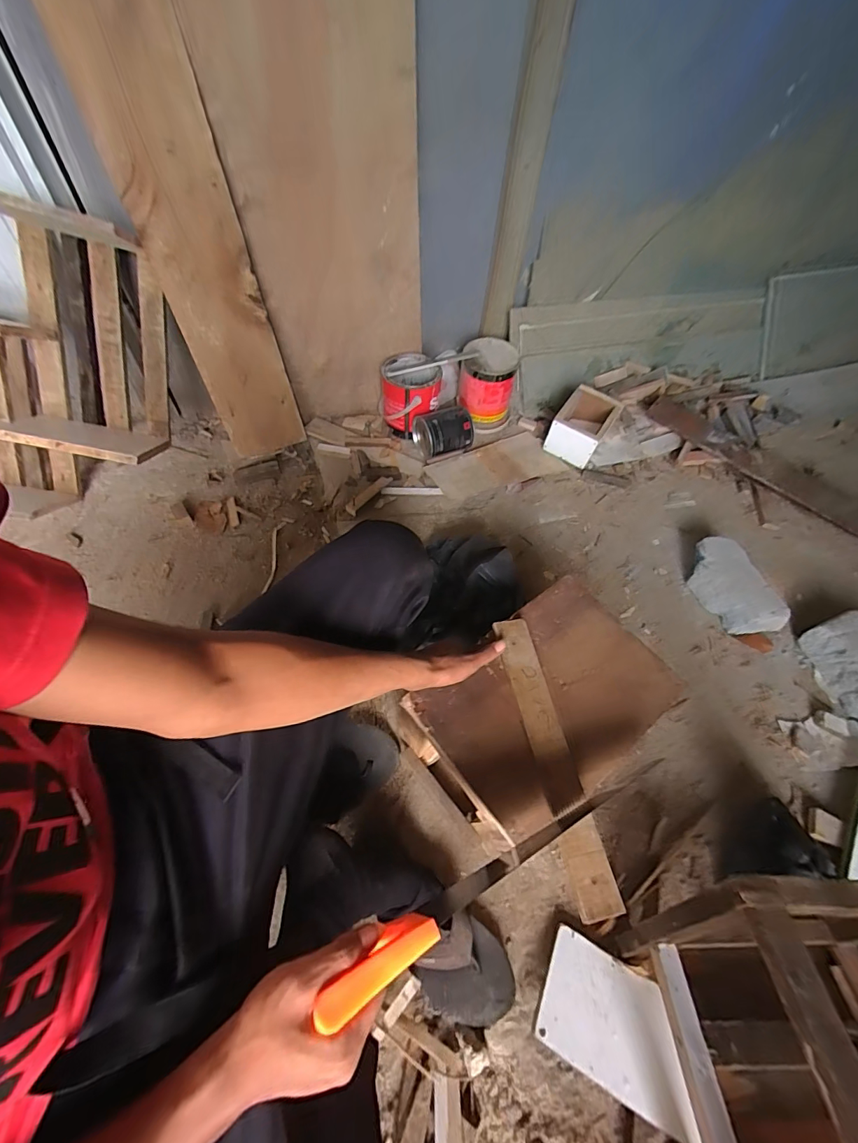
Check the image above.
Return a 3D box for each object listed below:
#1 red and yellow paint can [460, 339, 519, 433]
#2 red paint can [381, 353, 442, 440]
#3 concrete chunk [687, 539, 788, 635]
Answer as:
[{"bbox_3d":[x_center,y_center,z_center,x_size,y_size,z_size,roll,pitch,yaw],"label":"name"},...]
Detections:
[{"bbox_3d":[0.158,-0.510,1.161,0.148,0.165,0.181,8,56,3],"label":"red and yellow paint can"},{"bbox_3d":[-0.045,-0.468,1.116,0.147,0.135,0.171,1,56,-4],"label":"red paint can"},{"bbox_3d":[0.632,0.032,0.886,0.105,0.086,0.217,-22,59,-16],"label":"concrete chunk"}]

